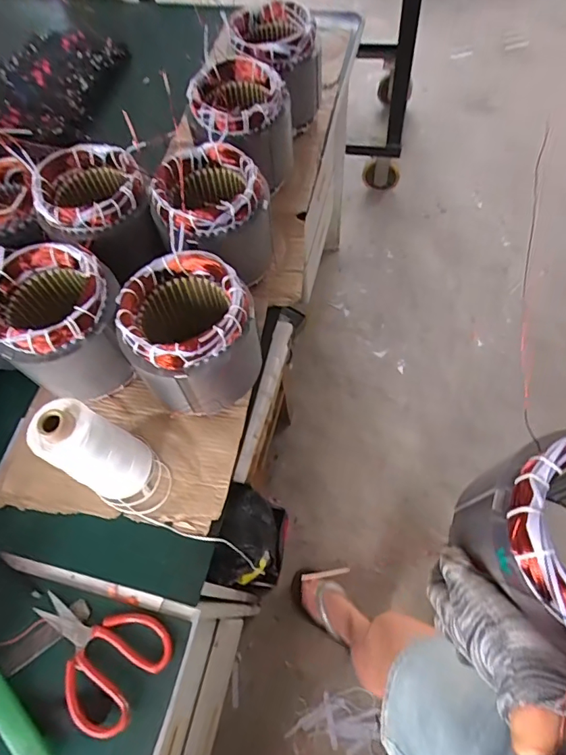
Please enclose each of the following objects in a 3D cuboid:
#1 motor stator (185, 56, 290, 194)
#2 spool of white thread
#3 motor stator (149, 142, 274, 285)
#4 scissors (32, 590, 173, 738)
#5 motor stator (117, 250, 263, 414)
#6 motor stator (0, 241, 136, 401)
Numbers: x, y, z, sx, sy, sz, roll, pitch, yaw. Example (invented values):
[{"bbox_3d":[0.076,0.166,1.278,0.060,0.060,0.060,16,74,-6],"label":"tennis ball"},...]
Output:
[{"bbox_3d":[-0.068,-0.378,0.701,0.135,0.122,0.148,-2,68,5],"label":"motor stator"},{"bbox_3d":[-0.201,0.079,0.518,0.073,0.168,0.078,-2,68,5],"label":"spool of white thread"},{"bbox_3d":[-0.094,-0.216,0.639,0.143,0.135,0.130,-2,68,5],"label":"motor stator"},{"bbox_3d":[-0.203,0.286,0.500,0.151,0.024,0.108,30,68,14],"label":"scissors"},{"bbox_3d":[-0.109,-0.047,0.565,0.132,0.146,0.140,-2,68,5],"label":"motor stator"},{"bbox_3d":[-0.266,-0.063,0.585,0.138,0.149,0.124,-15,68,0],"label":"motor stator"}]

